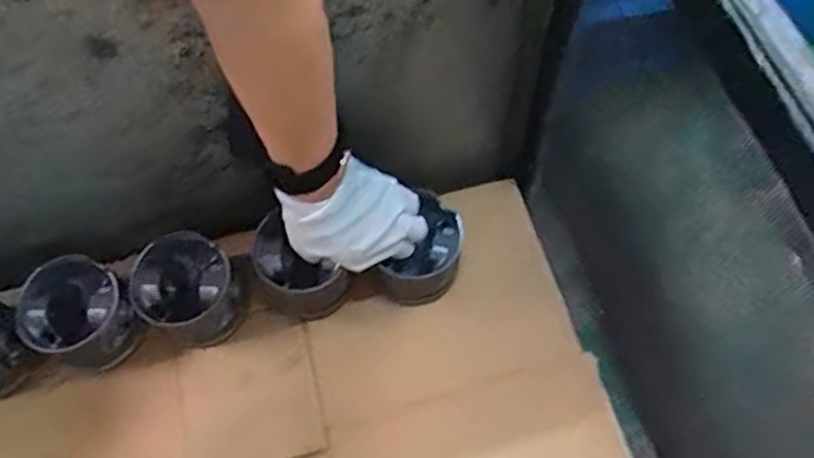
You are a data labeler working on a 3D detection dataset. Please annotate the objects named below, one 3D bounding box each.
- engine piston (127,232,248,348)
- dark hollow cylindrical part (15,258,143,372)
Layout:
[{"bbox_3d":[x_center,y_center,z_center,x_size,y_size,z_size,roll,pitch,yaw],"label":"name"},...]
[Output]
[{"bbox_3d":[-0.208,0.056,0.645,0.091,0.075,0.103,-11,64,-4],"label":"engine piston"},{"bbox_3d":[-0.306,0.081,0.635,0.103,0.080,0.085,34,70,17],"label":"dark hollow cylindrical part"}]

